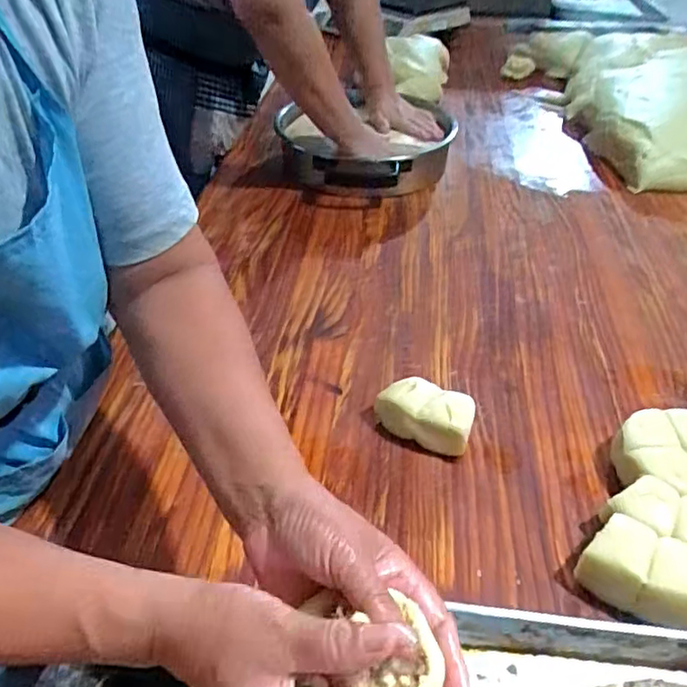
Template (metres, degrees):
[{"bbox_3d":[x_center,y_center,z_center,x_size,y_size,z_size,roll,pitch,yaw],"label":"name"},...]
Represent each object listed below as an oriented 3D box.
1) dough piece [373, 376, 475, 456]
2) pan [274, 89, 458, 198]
[{"bbox_3d":[0.086,0.074,0.623,0.102,0.053,0.058,16,43,18],"label":"dough piece"},{"bbox_3d":[0.056,-0.364,1.094,0.335,0.084,0.282,-6,41,-7],"label":"pan"}]

